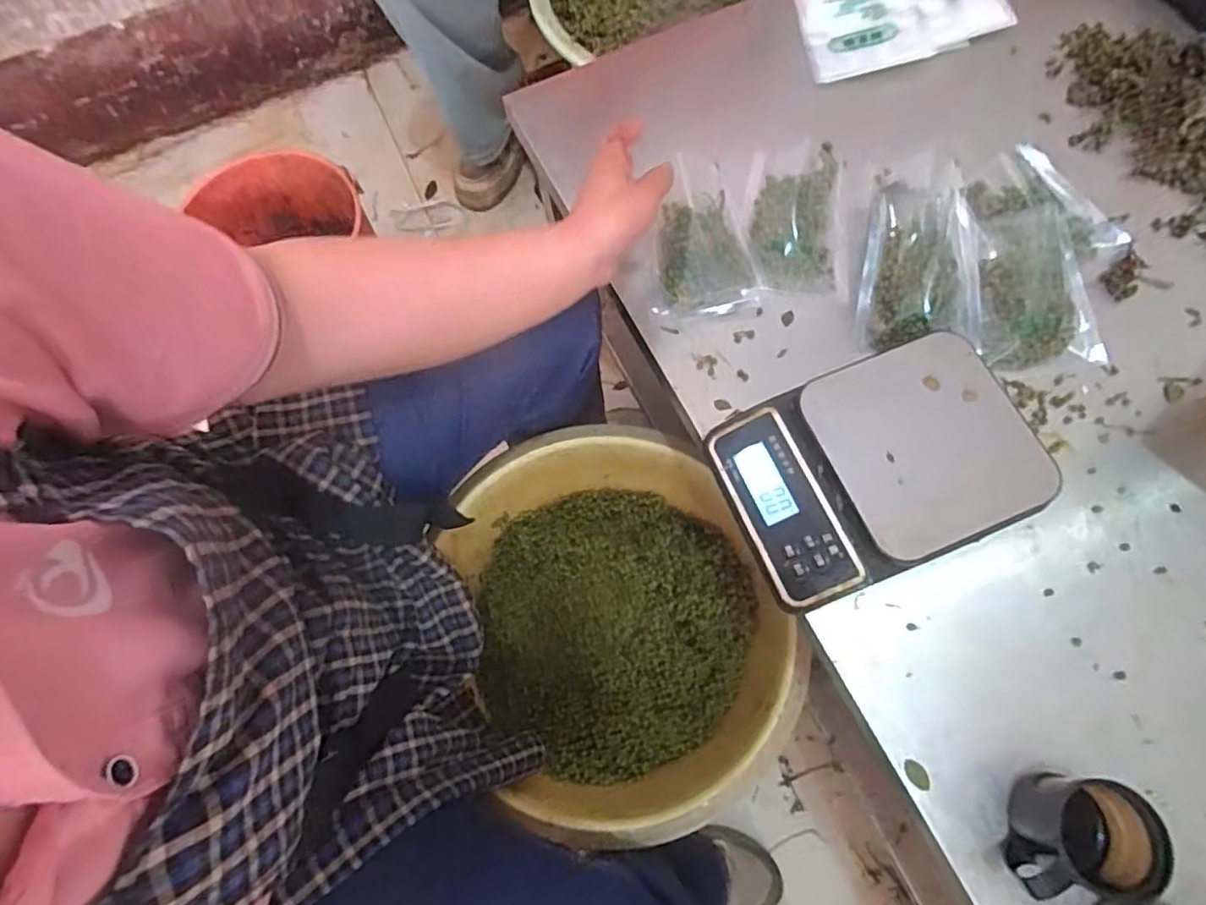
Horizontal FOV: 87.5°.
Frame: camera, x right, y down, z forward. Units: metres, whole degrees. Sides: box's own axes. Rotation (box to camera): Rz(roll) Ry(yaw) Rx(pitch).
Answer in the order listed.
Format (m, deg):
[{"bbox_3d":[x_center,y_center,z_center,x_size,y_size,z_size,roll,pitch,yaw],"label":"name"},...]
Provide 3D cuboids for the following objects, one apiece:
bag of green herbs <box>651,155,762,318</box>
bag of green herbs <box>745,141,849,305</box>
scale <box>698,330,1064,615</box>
[{"bbox_3d":[0.091,-0.181,0.538,0.089,0.045,0.128,3,71,3],"label":"bag of green herbs"},{"bbox_3d":[0.170,-0.207,0.550,0.082,0.028,0.133,-3,72,2],"label":"bag of green herbs"},{"bbox_3d":[0.200,0.008,0.458,0.208,0.052,0.150,-22,73,-4],"label":"scale"}]

